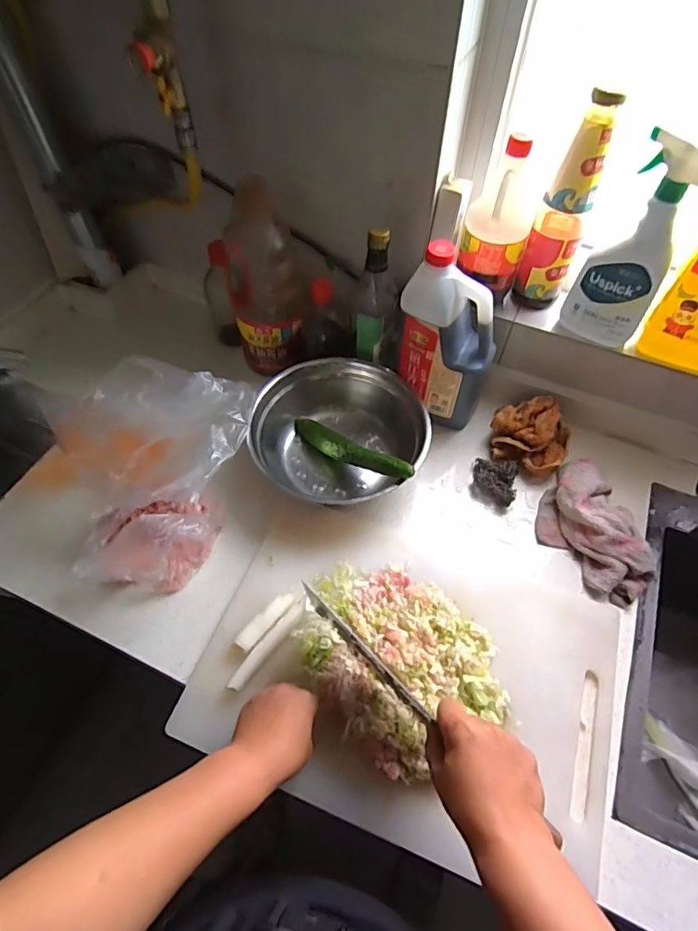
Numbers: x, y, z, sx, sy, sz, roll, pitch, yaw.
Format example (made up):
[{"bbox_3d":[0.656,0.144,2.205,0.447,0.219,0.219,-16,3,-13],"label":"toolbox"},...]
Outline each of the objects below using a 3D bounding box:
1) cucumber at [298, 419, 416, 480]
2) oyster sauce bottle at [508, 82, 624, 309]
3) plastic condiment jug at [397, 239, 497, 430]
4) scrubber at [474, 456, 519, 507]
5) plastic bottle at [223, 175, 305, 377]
[{"bbox_3d":[-0.001,-0.022,0.714,0.028,0.031,0.240,-42,42,-24],"label":"cucumber"},{"bbox_3d":[0.294,-0.346,0.663,0.067,0.266,0.080,20,59,13],"label":"oyster sauce bottle"},{"bbox_3d":[0.141,-0.176,0.709,0.132,0.252,0.083,29,61,18],"label":"plastic condiment jug"},{"bbox_3d":[0.219,0.023,0.733,0.062,0.031,0.068,11,57,8],"label":"scrubber"},{"bbox_3d":[-0.127,-0.272,0.746,0.114,0.273,0.086,-10,57,-6],"label":"plastic bottle"}]

